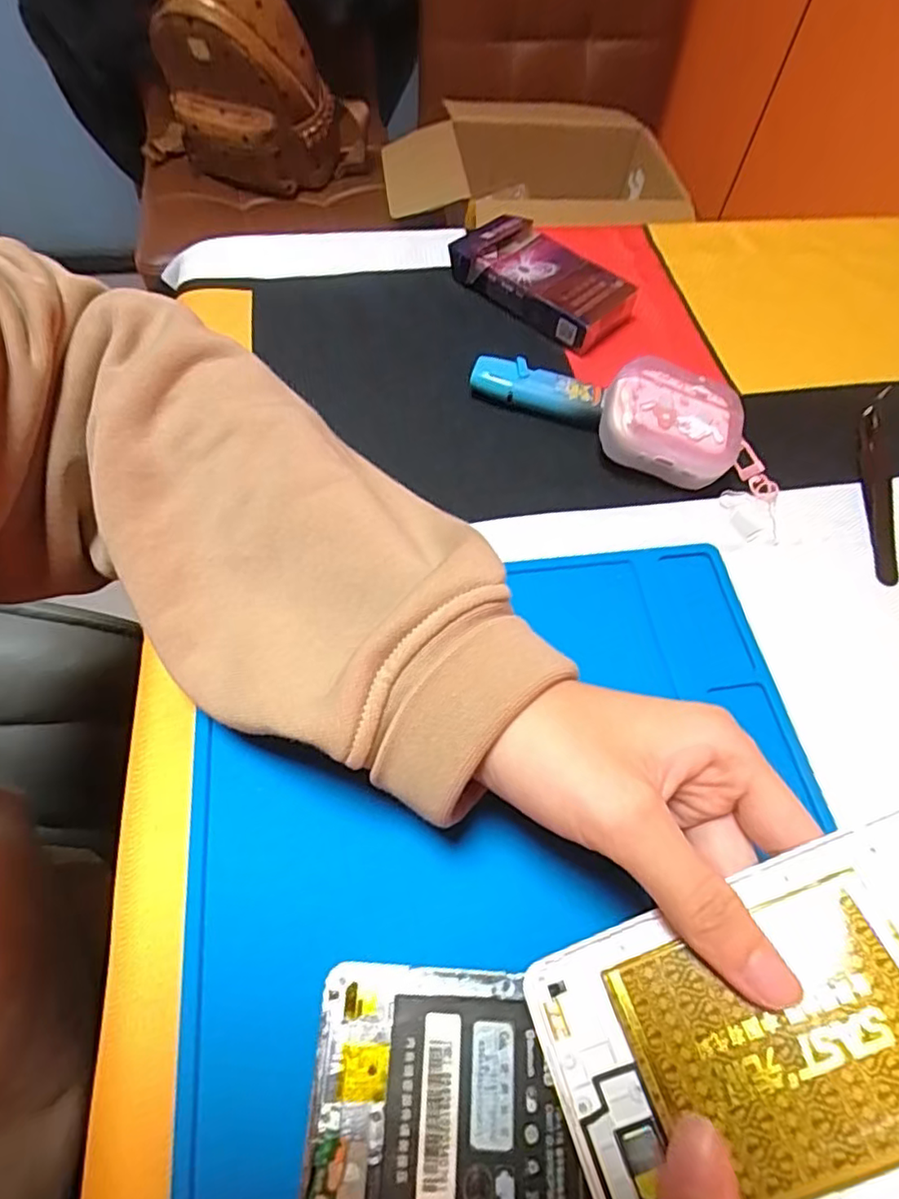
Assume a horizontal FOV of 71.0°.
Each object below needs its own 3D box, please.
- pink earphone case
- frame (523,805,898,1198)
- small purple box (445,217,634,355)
[{"bbox_3d":[0.108,-0.085,0.307,0.064,0.035,0.048,17,61,7],"label":"pink earphone case"},{"bbox_3d":[0.095,0.103,0.156,0.141,0.004,0.071,-26,54,4],"label":"frame"},{"bbox_3d":[0.053,-0.187,0.370,0.102,0.025,0.054,41,66,19],"label":"small purple box"}]

